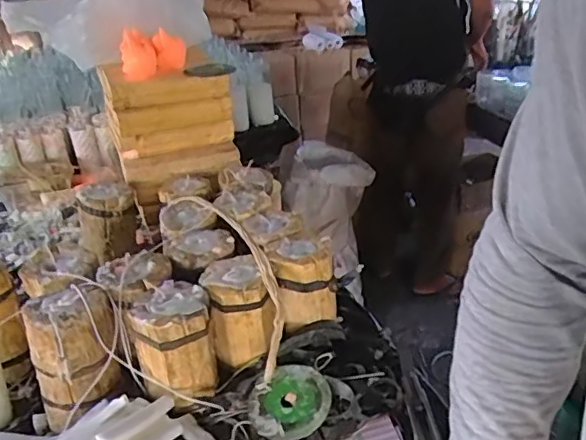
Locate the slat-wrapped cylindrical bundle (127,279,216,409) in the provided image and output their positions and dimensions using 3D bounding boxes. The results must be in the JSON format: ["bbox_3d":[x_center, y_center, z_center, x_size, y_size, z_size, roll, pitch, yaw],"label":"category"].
[{"bbox_3d":[-0.140,0.146,0.666,0.086,0.108,0.092,-2,27,1],"label":"slat-wrapped cylindrical bundle"}]

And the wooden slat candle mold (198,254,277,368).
[{"bbox_3d":[-0.068,0.114,0.722,0.082,0.103,0.092,-11,28,-15],"label":"wooden slat candle mold"}]

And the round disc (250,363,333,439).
[{"bbox_3d":[-0.003,0.204,0.651,0.090,0.036,0.089,-2,27,1],"label":"round disc"}]

